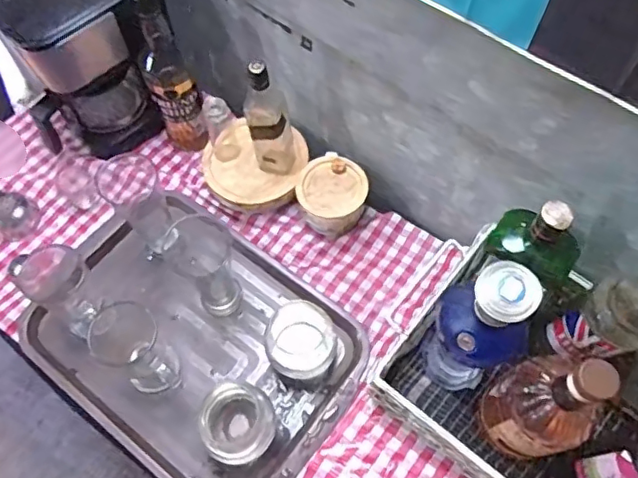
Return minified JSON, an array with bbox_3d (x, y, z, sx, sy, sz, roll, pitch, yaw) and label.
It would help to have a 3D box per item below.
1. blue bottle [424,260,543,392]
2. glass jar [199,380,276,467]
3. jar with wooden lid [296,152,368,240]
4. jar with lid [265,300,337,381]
[{"bbox_3d":[0.157,0.095,0.577,0.075,0.271,0.078,-13,65,-6],"label":"blue bottle"},{"bbox_3d":[-0.097,0.224,0.686,0.084,0.069,0.088,0,64,0],"label":"glass jar"},{"bbox_3d":[0.019,-0.060,0.801,0.098,0.071,0.098,0,64,0],"label":"jar with wooden lid"},{"bbox_3d":[-0.024,0.131,0.726,0.090,0.039,0.099,0,64,0],"label":"jar with lid"}]

